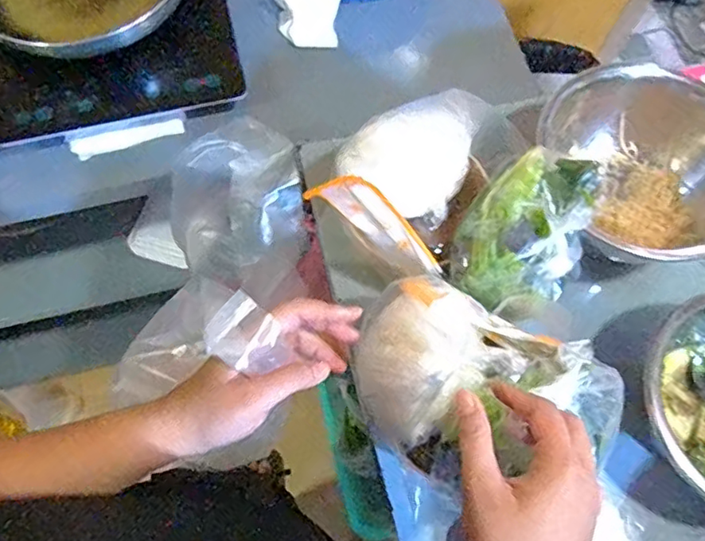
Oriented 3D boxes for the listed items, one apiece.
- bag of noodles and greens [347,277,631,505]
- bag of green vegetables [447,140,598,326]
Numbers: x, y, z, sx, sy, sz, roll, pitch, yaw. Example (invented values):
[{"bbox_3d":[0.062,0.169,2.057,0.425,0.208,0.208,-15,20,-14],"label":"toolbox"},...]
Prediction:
[{"bbox_3d":[0.093,0.090,0.419,0.200,0.079,0.134,30,72,10],"label":"bag of noodles and greens"},{"bbox_3d":[0.143,-0.030,0.479,0.097,0.084,0.125,27,72,9],"label":"bag of green vegetables"}]

